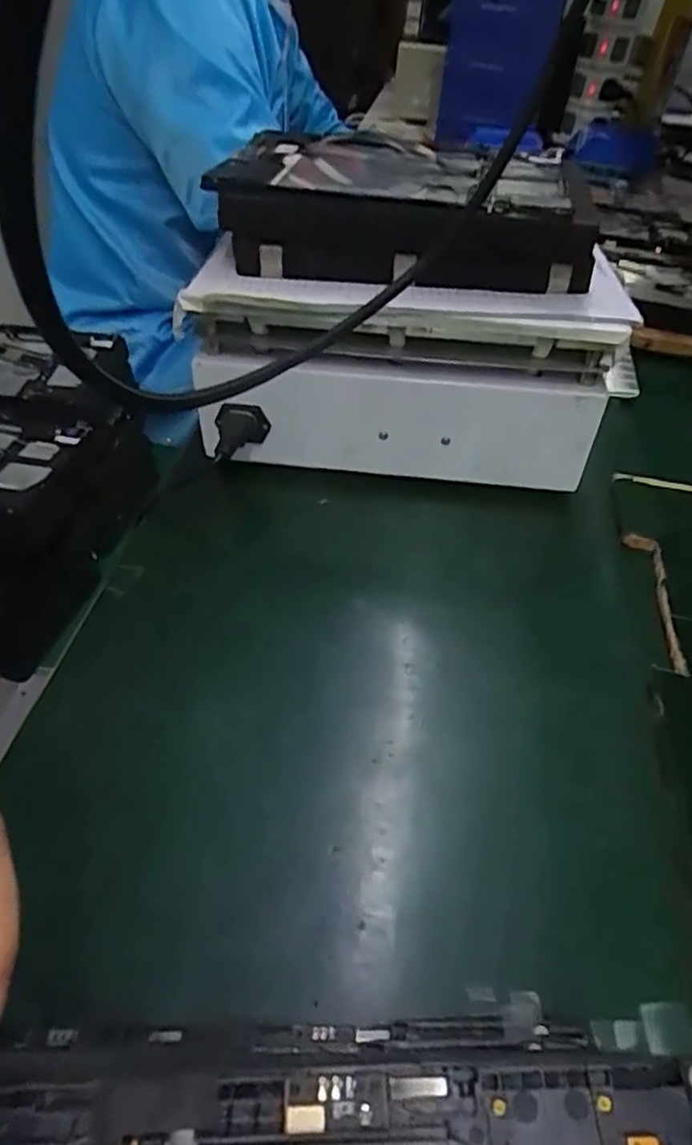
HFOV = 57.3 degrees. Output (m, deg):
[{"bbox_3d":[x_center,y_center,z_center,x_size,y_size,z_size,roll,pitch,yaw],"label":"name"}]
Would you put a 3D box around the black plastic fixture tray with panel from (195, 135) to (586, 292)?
[{"bbox_3d":[0.040,-0.271,0.468,0.248,0.059,0.163,4,46,3],"label":"black plastic fixture tray with panel"}]

